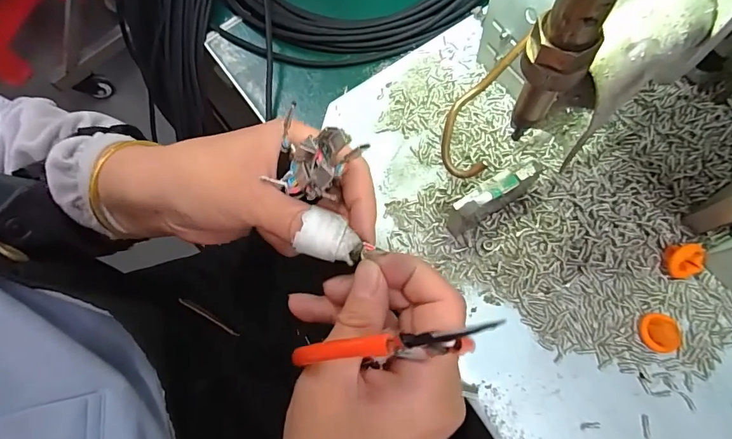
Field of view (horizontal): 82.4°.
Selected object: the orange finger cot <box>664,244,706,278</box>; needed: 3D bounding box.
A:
[{"bbox_3d":[0.173,0.022,0.228,0.019,0.011,0.019,-13,103,13],"label":"orange finger cot"}]

